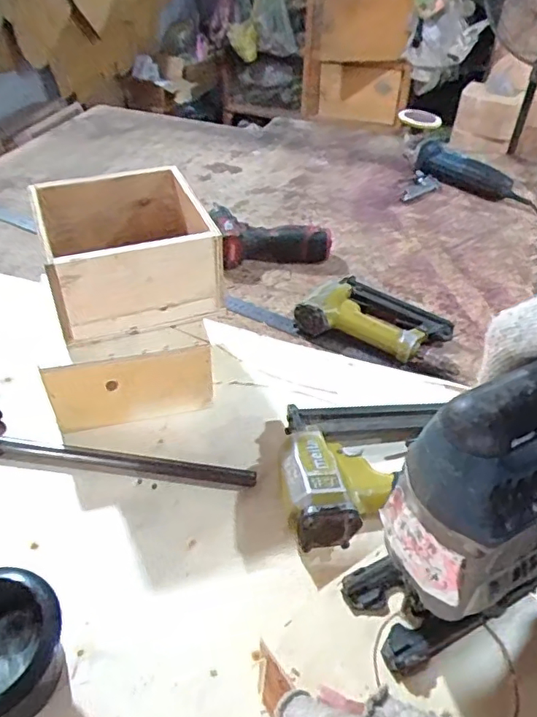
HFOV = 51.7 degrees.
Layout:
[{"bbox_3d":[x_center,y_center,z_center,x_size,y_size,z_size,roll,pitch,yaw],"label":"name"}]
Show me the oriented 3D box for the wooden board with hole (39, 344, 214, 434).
[{"bbox_3d":[-0.140,0.032,0.575,0.162,0.091,0.008,-7,44,-14],"label":"wooden board with hole"}]

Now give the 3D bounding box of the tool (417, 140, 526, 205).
[{"bbox_3d":[0.408,-0.367,1.120,0.227,0.061,0.070,27,45,4],"label":"tool"}]

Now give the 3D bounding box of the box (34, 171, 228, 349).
[{"bbox_3d":[-0.150,-0.122,0.597,0.166,0.094,0.172,-12,44,-17],"label":"box"}]

